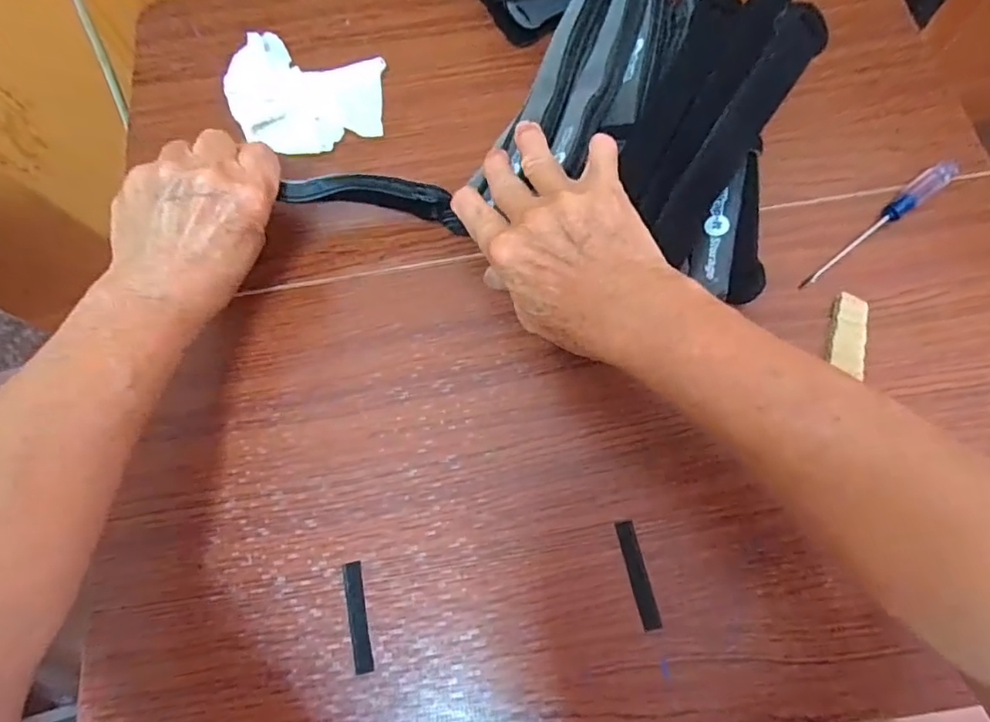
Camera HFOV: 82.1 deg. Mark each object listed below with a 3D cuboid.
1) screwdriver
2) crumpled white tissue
[{"bbox_3d":[0.239,-0.087,0.356,0.127,0.016,0.014,-34,72,-10],"label":"screwdriver"},{"bbox_3d":[-0.140,-0.199,0.421,0.113,0.012,0.112,-2,70,2],"label":"crumpled white tissue"}]

